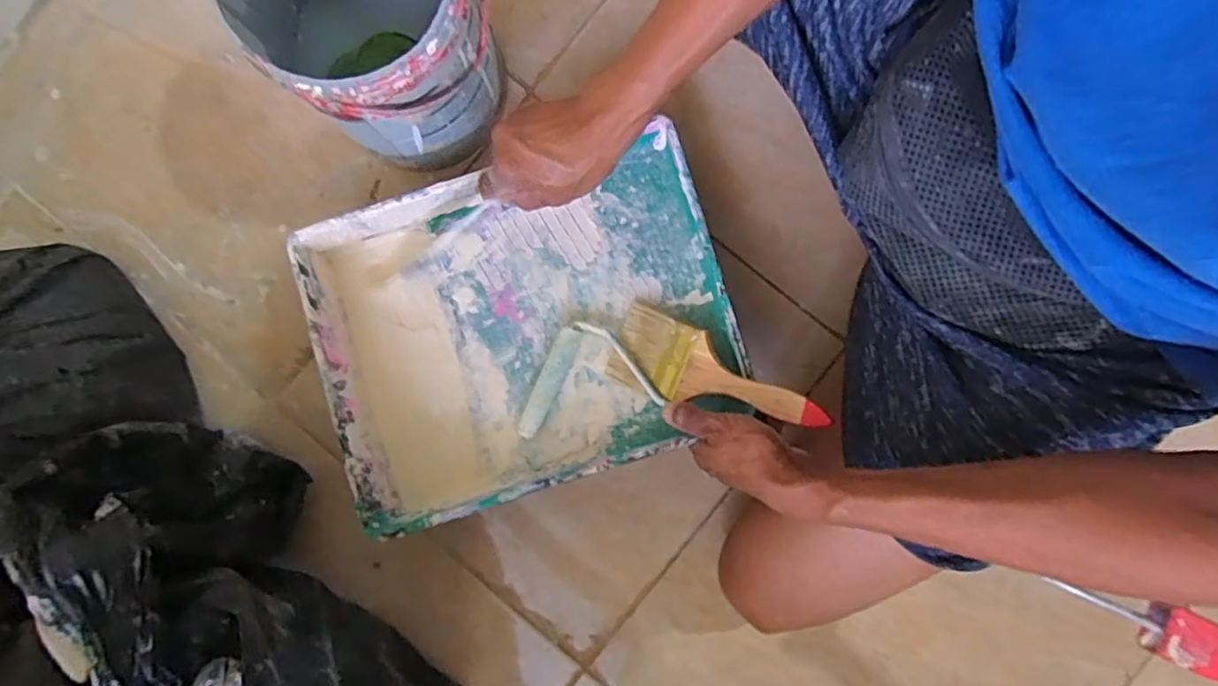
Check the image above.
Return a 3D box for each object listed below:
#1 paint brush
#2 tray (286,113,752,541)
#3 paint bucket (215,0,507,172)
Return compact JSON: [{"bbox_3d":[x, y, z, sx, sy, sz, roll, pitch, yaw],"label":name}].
[{"bbox_3d":[0.079,0.028,0.486,0.181,0.008,0.066,27,94,29],"label":"paint brush"},{"bbox_3d":[-0.074,-0.008,0.538,0.336,0.096,0.261,-16,79,-2],"label":"tray"},{"bbox_3d":[-0.184,-0.247,0.497,0.165,0.181,0.174,0,78,1],"label":"paint bucket"}]

